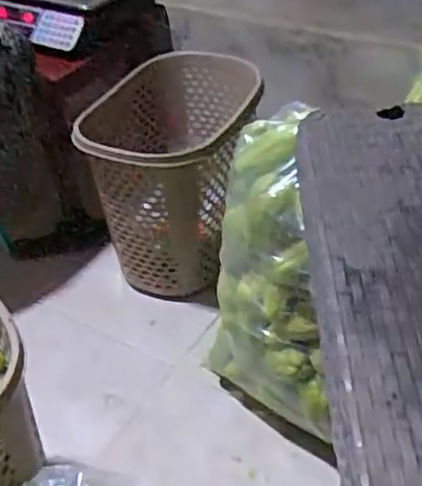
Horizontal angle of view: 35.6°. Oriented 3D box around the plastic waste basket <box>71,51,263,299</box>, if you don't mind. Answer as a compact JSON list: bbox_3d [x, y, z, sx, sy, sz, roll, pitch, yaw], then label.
[{"bbox_3d":[-0.070,-0.154,1.478,0.390,0.387,0.393,-8,40,-5],"label":"plastic waste basket"}]

